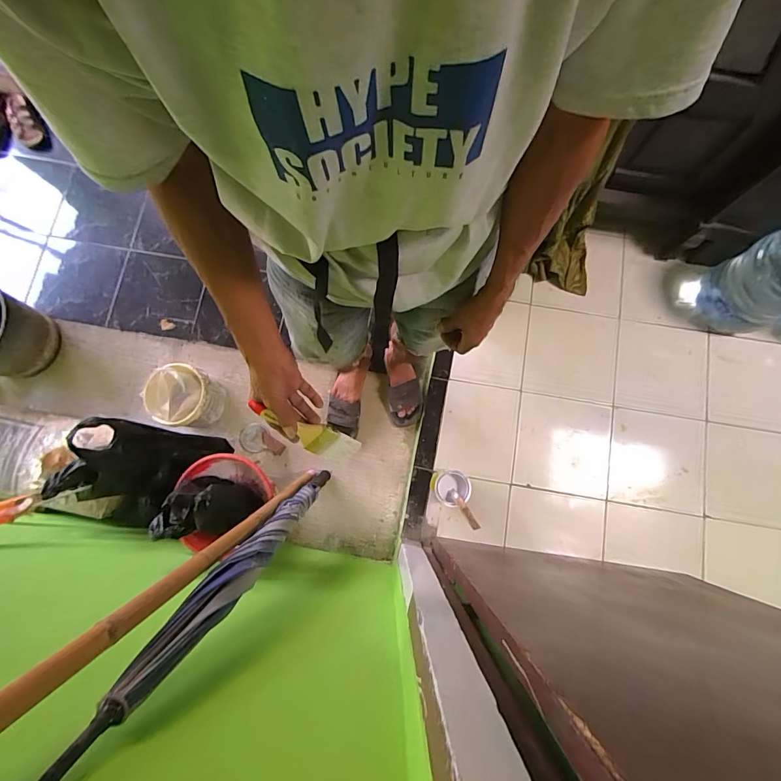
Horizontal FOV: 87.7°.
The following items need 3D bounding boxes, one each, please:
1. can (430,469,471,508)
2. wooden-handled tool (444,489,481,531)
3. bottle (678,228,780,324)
[{"bbox_3d":[0.181,0.295,1.249,0.102,0.114,0.106,0,79,-1],"label":"can"},{"bbox_3d":[0.204,0.339,1.151,0.038,0.153,0.024,-29,120,-6],"label":"wooden-handled tool"},{"bbox_3d":[1.147,-0.335,1.210,0.221,0.458,0.242,-25,80,-6],"label":"bottle"}]

